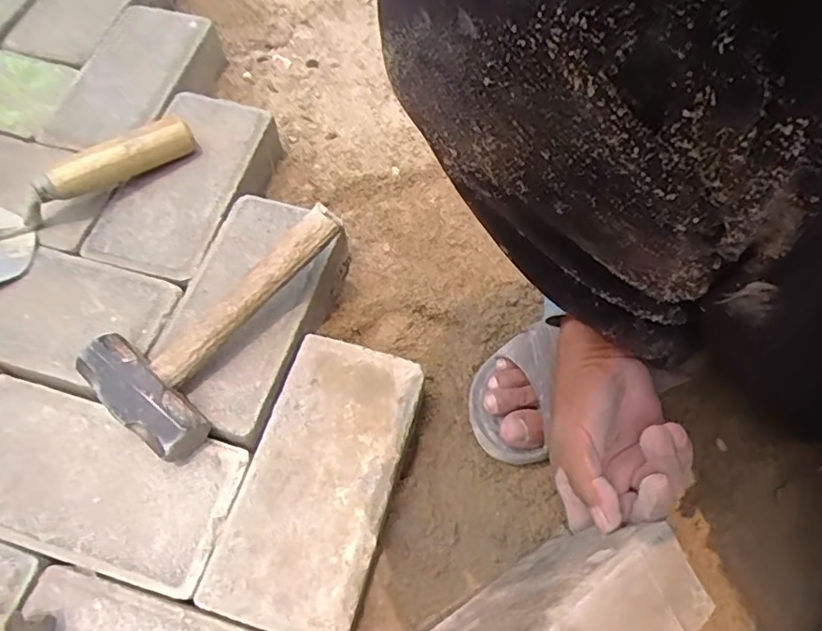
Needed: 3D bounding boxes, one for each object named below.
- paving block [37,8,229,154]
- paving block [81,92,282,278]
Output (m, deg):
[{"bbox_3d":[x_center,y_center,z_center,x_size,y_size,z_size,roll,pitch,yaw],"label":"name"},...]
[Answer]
[{"bbox_3d":[-0.292,-0.240,0.616,0.112,0.067,0.207,13,66,6],"label":"paving block"},{"bbox_3d":[-0.208,-0.116,0.546,0.109,0.069,0.204,13,63,6],"label":"paving block"}]

